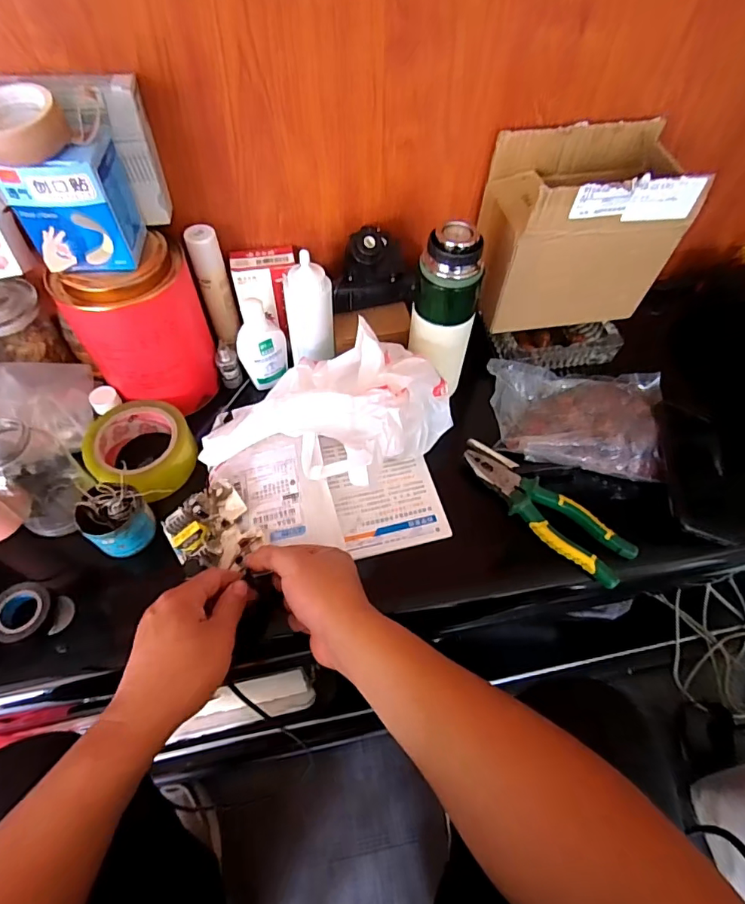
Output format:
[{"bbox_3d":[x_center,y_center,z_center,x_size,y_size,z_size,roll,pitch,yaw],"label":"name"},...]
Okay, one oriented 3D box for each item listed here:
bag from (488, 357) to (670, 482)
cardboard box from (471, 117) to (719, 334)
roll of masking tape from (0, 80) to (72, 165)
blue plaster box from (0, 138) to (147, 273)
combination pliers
[{"bbox_3d":[0.243,-0.045,0.560,0.220,0.045,0.144,1,55,-1],"label":"bag"},{"bbox_3d":[0.229,-0.252,0.569,0.198,0.177,0.118,-7,56,-6],"label":"cardboard box"},{"bbox_3d":[-0.263,-0.244,0.364,0.062,0.030,0.061,-27,60,-18],"label":"roll of masking tape"},{"bbox_3d":[-0.253,-0.214,0.424,0.079,0.093,0.066,-5,56,-5],"label":"blue plaster box"},{"bbox_3d":[0.175,0.058,0.518,0.195,0.019,0.054,37,62,22],"label":"combination pliers"}]

